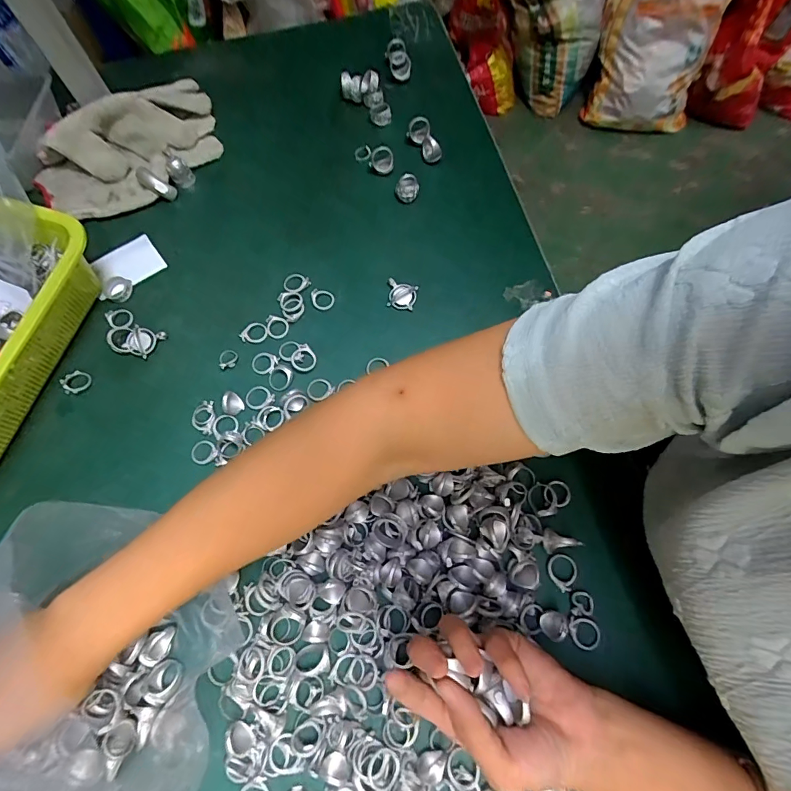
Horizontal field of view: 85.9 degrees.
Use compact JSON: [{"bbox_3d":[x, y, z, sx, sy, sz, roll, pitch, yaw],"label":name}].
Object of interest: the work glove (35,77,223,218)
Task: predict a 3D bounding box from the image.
[{"bbox_3d":[-0.298,-0.286,0.480,0.143,0.049,0.219,42,76,15],"label":"work glove"}]

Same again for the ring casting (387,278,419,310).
[{"bbox_3d":[0.006,-0.101,0.421,0.030,0.009,0.027,12,70,6],"label":"ring casting"}]

